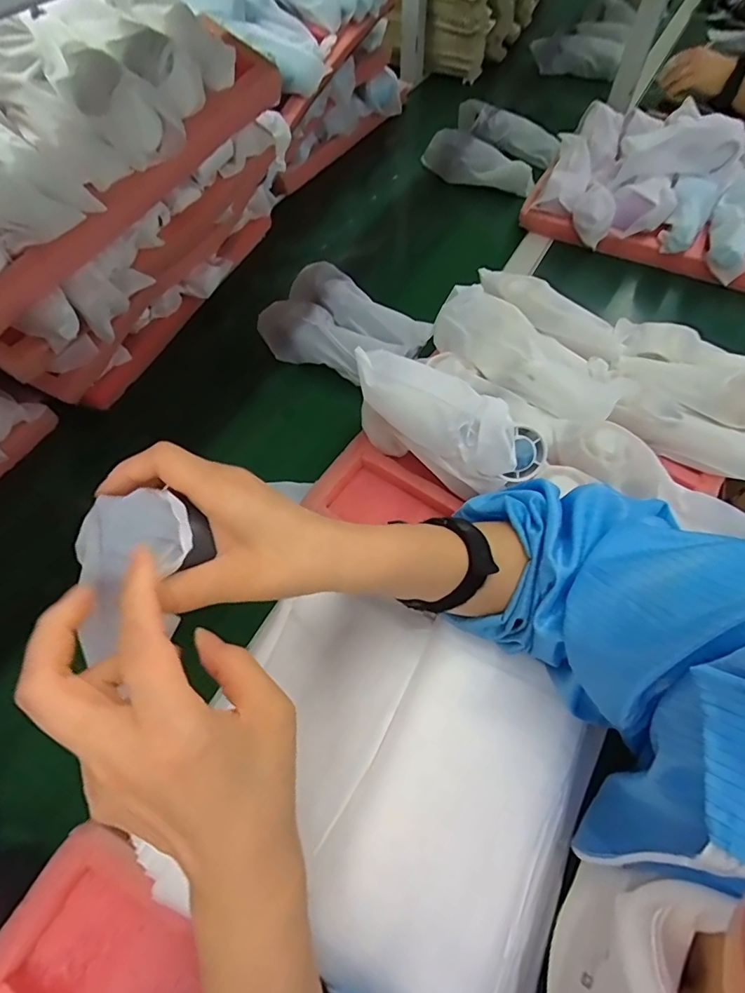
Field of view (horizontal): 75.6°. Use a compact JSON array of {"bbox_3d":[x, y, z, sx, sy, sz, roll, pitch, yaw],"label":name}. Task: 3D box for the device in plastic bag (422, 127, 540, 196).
[{"bbox_3d":[0.175,-0.551,0.796,0.193,0.064,0.041,37,66,20],"label":"device in plastic bag"}]

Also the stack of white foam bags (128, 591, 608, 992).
[{"bbox_3d":[0.014,0.208,0.356,0.273,0.048,0.232,24,62,14],"label":"stack of white foam bags"}]

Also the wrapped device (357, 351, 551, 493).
[{"bbox_3d":[0.067,-0.069,0.436,0.182,0.055,0.062,32,63,-2],"label":"wrapped device"}]

